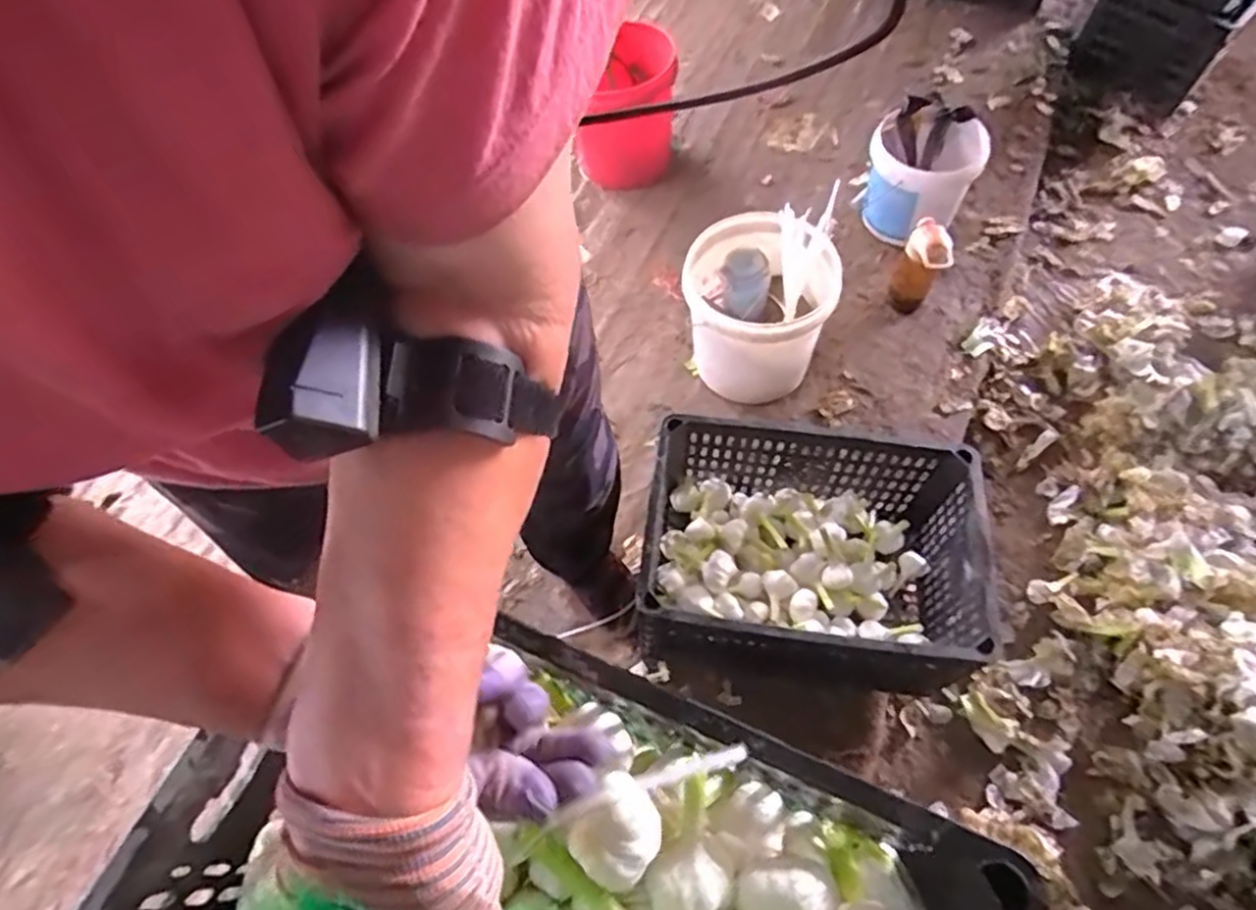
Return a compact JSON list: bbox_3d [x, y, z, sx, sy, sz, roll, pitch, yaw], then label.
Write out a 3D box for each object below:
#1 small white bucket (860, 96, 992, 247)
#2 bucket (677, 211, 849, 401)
[{"bbox_3d":[0.558,-0.534,1.363,0.200,0.217,0.175,33,68,19],"label":"small white bucket"},{"bbox_3d":[0.219,-0.246,1.224,0.240,0.240,0.239,-1,63,2],"label":"bucket"}]

